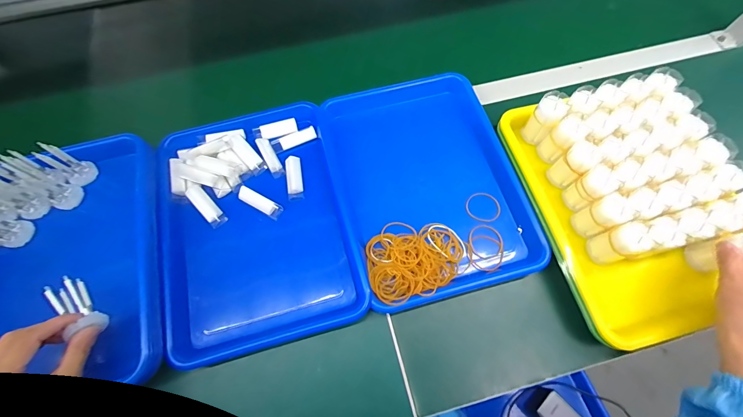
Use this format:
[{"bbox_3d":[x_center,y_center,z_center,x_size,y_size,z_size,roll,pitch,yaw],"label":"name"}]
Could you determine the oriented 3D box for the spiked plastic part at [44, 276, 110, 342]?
[{"bbox_3d":[-0.321,0.107,0.347,0.074,0.026,0.034,30,71,21],"label":"spiked plastic part"}]

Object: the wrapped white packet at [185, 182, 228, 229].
[{"bbox_3d":[-0.235,-0.007,0.449,0.022,0.017,0.073,-38,88,-14],"label":"wrapped white packet"}]

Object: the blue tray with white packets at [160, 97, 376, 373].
[{"bbox_3d":[-0.159,0.014,0.451,0.247,0.043,0.332,-14,68,-5],"label":"blue tray with white packets"}]

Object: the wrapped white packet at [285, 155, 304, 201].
[{"bbox_3d":[-0.112,-0.045,0.469,0.022,0.014,0.066,-9,68,-3],"label":"wrapped white packet"}]

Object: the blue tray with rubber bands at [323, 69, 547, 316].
[{"bbox_3d":[0.077,-0.043,0.469,0.252,0.044,0.333,-15,68,-5],"label":"blue tray with rubber bands"}]

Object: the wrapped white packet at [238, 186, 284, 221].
[{"bbox_3d":[-0.160,-0.009,0.455,0.067,0.020,0.019,27,71,11],"label":"wrapped white packet"}]

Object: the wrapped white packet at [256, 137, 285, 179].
[{"bbox_3d":[-0.152,-0.078,0.479,0.019,0.019,0.071,-27,70,-10],"label":"wrapped white packet"}]

